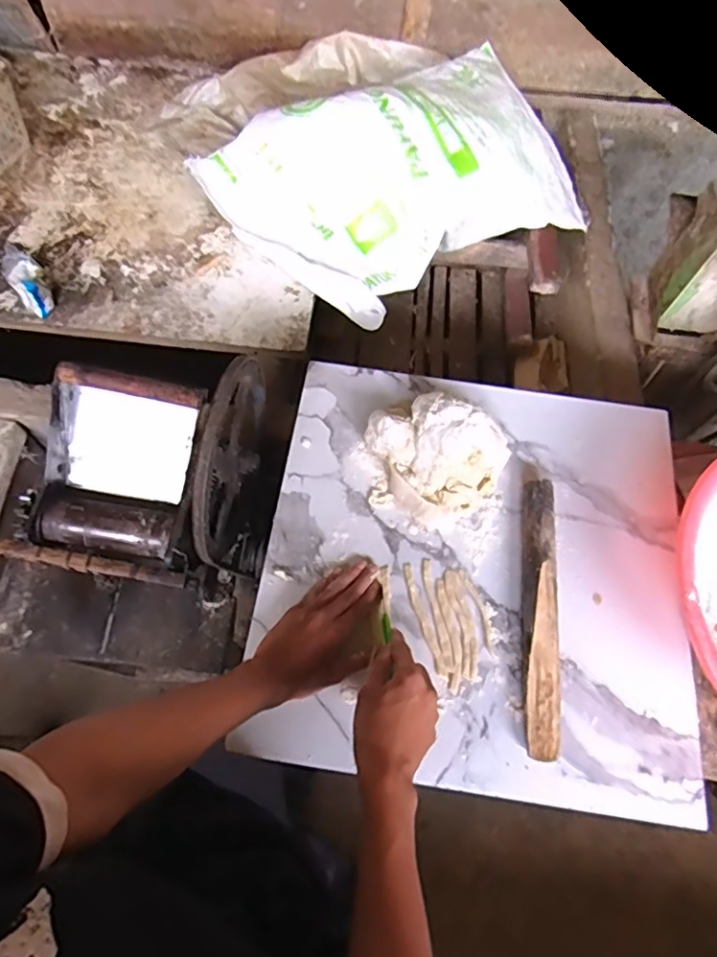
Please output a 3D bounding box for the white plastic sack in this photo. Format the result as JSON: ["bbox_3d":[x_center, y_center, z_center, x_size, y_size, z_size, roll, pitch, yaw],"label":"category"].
[{"bbox_3d":[0.075,-0.578,1.079,0.664,0.212,0.432,-29,69,-12],"label":"white plastic sack"}]

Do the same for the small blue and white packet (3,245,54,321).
[{"bbox_3d":[-0.587,-0.347,1.017,0.057,0.056,0.126,-33,70,-14],"label":"small blue and white packet"}]

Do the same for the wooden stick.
[{"bbox_3d":[0.203,0.141,0.639,0.043,0.038,0.313,6,65,-2],"label":"wooden stick"}]

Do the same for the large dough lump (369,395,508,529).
[{"bbox_3d":[0.102,-0.034,0.696,0.149,0.069,0.157,-22,69,-14],"label":"large dough lump"}]

